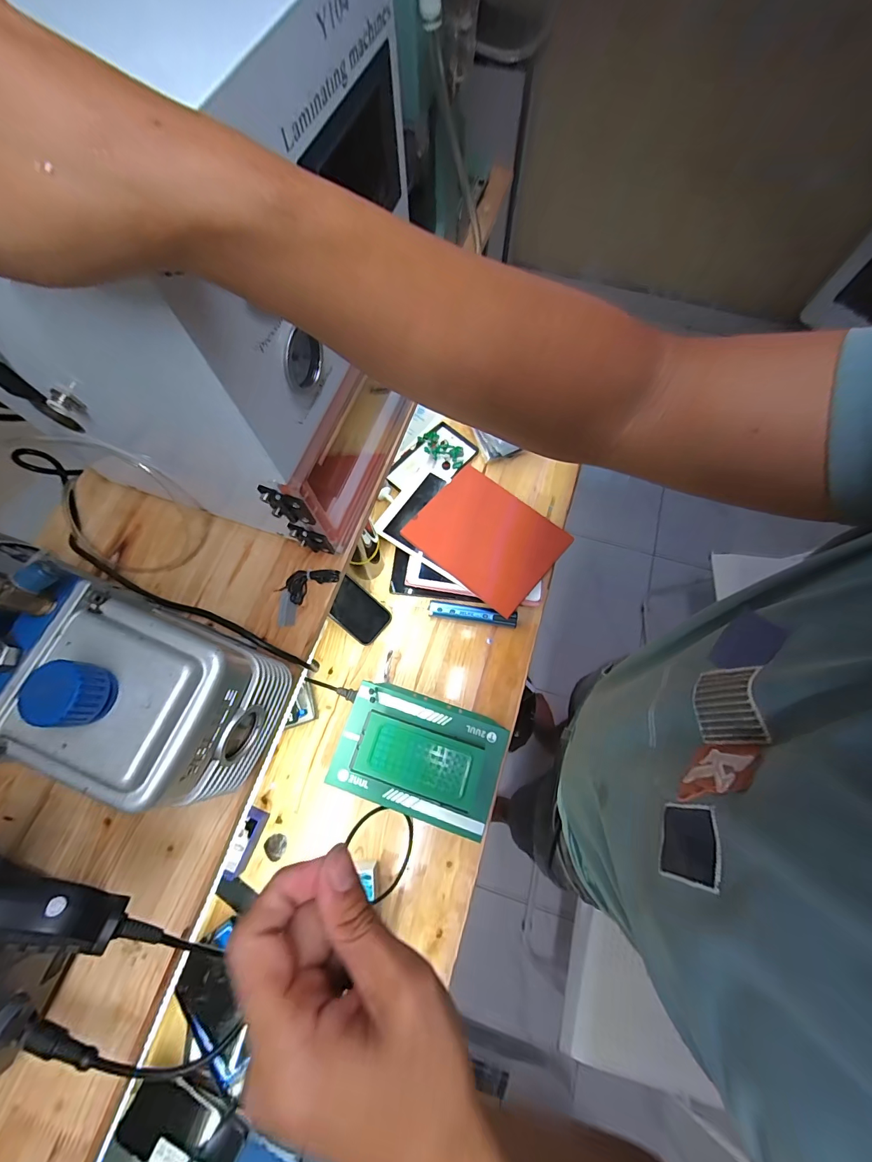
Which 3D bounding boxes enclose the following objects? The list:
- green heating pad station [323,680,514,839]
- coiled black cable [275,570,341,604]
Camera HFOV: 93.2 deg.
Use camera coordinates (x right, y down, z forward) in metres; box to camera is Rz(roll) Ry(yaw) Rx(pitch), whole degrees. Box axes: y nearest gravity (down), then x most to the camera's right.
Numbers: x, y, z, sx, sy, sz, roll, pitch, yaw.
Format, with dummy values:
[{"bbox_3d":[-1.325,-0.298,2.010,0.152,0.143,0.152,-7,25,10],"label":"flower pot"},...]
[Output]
[{"bbox_3d":[-0.024,0.257,0.603,0.226,0.130,0.159,17,72,6],"label":"green heating pad station"},{"bbox_3d":[-0.139,0.000,0.447,0.064,0.008,0.032,-33,74,-10],"label":"coiled black cable"}]

